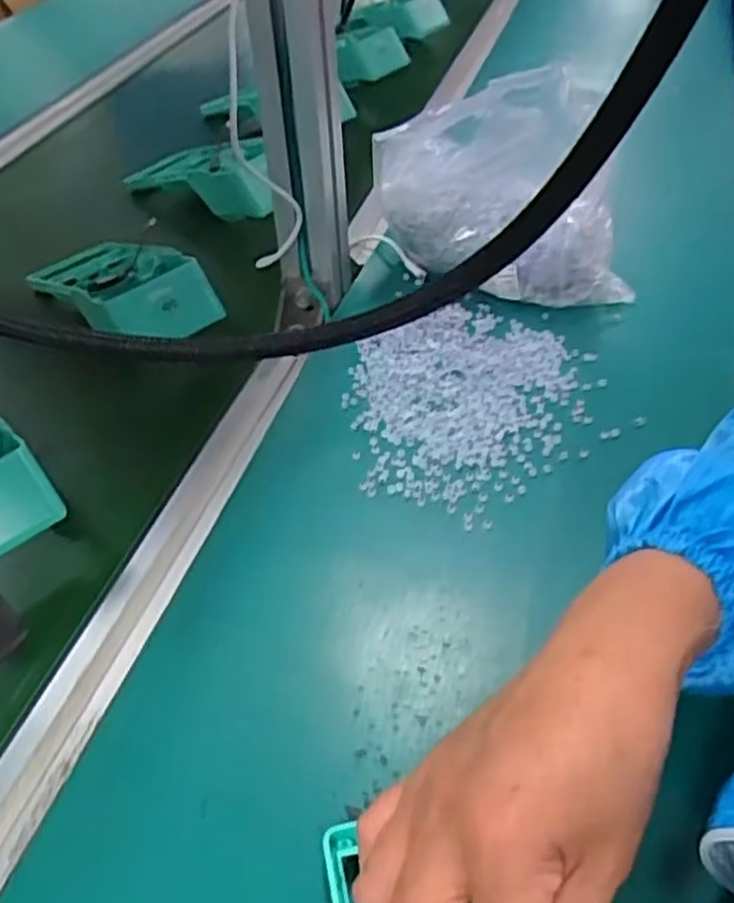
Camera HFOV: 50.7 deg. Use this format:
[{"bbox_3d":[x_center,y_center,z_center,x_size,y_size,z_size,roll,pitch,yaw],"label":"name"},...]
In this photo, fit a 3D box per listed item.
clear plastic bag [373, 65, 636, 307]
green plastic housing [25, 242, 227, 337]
[{"bbox_3d":[0.099,-0.191,0.573,0.180,0.142,0.073,-1,45,0],"label":"clear plastic bag"},{"bbox_3d":[-0.194,-0.134,0.601,0.088,0.043,0.181,-32,52,-27],"label":"green plastic housing"}]

